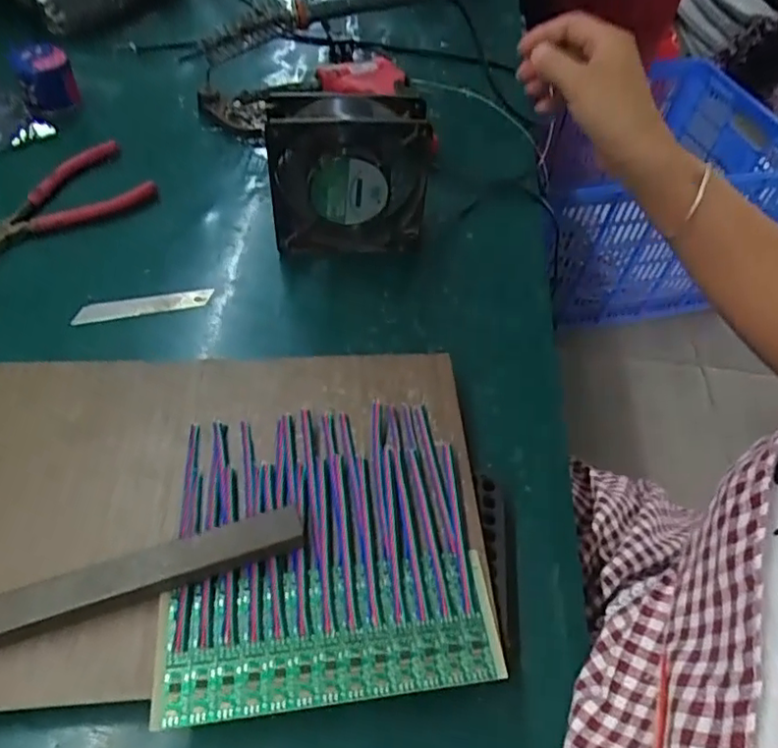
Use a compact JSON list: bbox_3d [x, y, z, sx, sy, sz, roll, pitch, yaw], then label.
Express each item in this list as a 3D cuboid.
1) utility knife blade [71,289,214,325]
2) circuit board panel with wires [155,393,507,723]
[{"bbox_3d":[-0.188,-0.054,0.476,0.100,0.004,0.020,-11,54,-14],"label":"utility knife blade"},{"bbox_3d":[-0.035,0.089,0.334,0.161,0.009,0.158,-4,52,-8],"label":"circuit board panel with wires"}]

